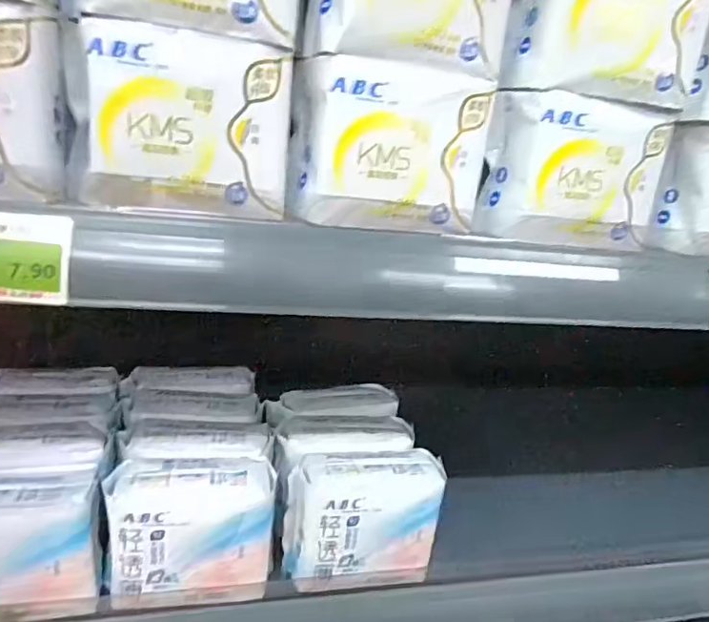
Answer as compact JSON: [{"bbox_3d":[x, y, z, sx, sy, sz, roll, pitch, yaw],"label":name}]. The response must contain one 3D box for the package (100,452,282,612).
[{"bbox_3d":[-0.103,0.142,0.346,0.097,0.085,0.042,2,18,-15],"label":"package"}]

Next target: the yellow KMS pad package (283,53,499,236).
[{"bbox_3d":[0.019,-0.090,0.299,0.098,0.081,0.052,-2,20,-26],"label":"yellow KMS pad package"}]

